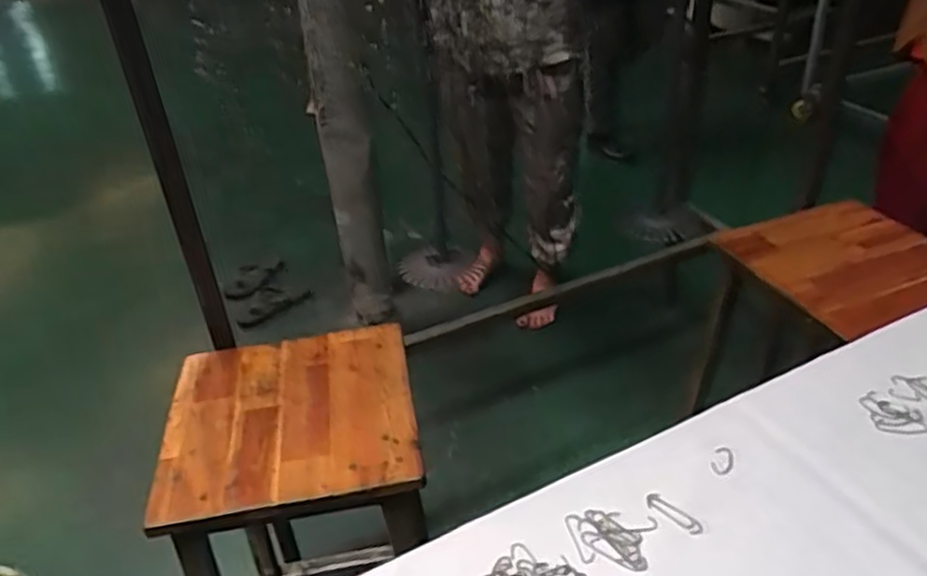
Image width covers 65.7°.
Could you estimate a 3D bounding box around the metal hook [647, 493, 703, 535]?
[{"bbox_3d":[0.159,0.169,0.542,0.014,0.004,0.045,-29,40,-31],"label":"metal hook"}]

